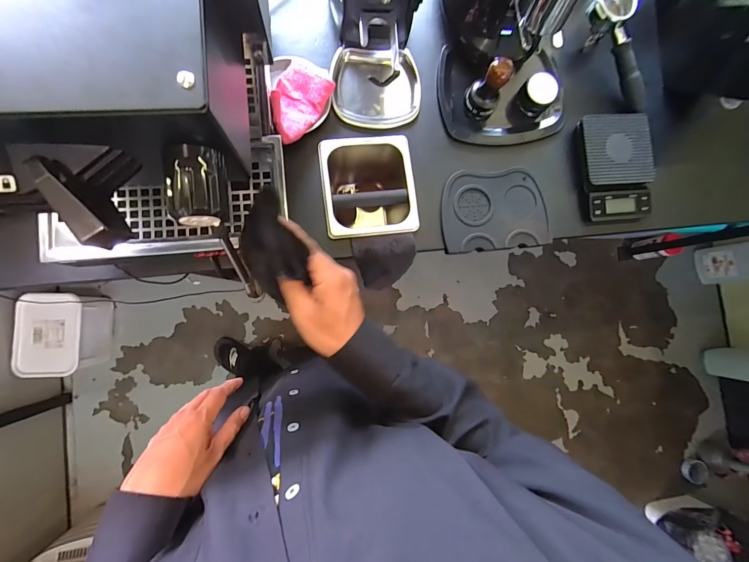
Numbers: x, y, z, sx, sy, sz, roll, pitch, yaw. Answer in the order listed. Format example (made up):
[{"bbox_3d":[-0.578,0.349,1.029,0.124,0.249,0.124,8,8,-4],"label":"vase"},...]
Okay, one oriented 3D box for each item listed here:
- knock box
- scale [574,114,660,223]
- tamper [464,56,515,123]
[{"bbox_3d":[-0.018,-0.162,0.656,0.166,0.164,0.181,-7,87,-7],"label":"knock box"},{"bbox_3d":[0.445,-0.209,0.614,0.129,0.038,0.193,-5,87,-7],"label":"scale"},{"bbox_3d":[0.196,-0.326,0.571,0.054,0.096,0.049,-4,87,-7],"label":"tamper"}]

